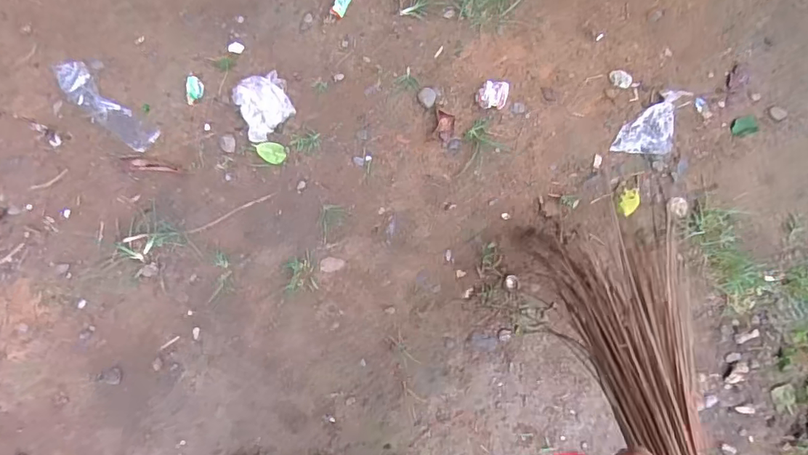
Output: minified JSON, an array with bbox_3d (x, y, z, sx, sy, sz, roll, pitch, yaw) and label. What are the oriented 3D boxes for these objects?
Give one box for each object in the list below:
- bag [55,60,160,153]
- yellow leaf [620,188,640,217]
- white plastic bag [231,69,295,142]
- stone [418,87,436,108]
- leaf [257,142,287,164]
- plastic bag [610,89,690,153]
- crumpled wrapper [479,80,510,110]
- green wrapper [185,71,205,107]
[{"bbox_3d":[-0.556,-0.226,0.947,0.216,0.034,0.059,41,82,5],"label":"bag"},{"bbox_3d":[0.419,-0.048,0.951,0.032,0.012,0.053,28,82,3],"label":"yellow leaf"},{"bbox_3d":[-0.257,-0.224,0.945,0.094,0.042,0.107,-22,83,-5],"label":"white plastic bag"},{"bbox_3d":[0.045,-0.245,0.957,0.035,0.012,0.033,0,81,-1],"label":"stone"},{"bbox_3d":[-0.247,-0.140,0.957,0.053,0.010,0.038,21,81,2],"label":"leaf"},{"bbox_3d":[0.480,-0.188,0.962,0.170,0.015,0.084,-40,84,-7],"label":"plastic bag"},{"bbox_3d":[0.166,-0.247,0.949,0.051,0.028,0.051,0,81,-1],"label":"crumpled wrapper"},{"bbox_3d":[-0.394,-0.262,0.960,0.031,0.022,0.062,-5,82,-2],"label":"green wrapper"}]

